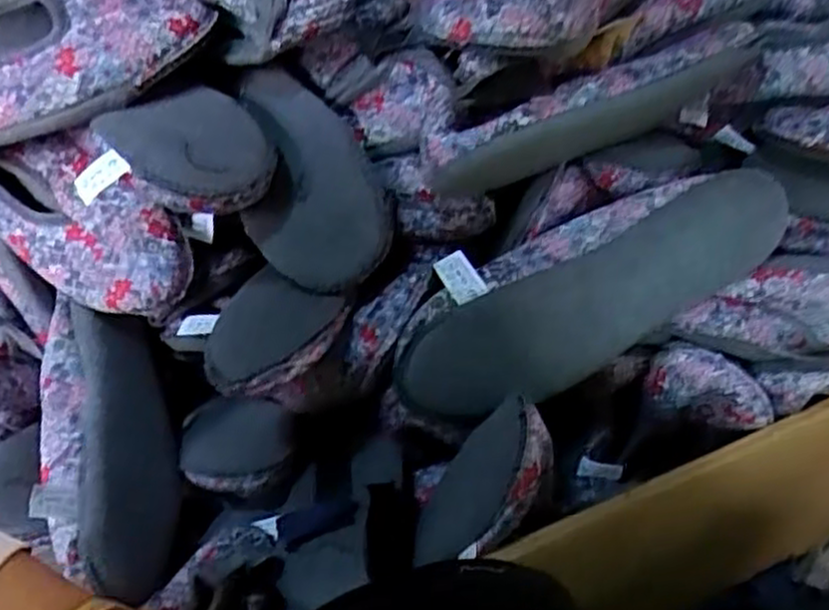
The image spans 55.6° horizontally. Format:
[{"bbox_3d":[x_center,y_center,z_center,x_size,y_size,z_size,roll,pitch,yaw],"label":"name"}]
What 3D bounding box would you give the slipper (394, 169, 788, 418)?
[{"bbox_3d":[0.106,-0.014,0.512,0.257,0.103,0.060,-27,17,0],"label":"slipper"}]

